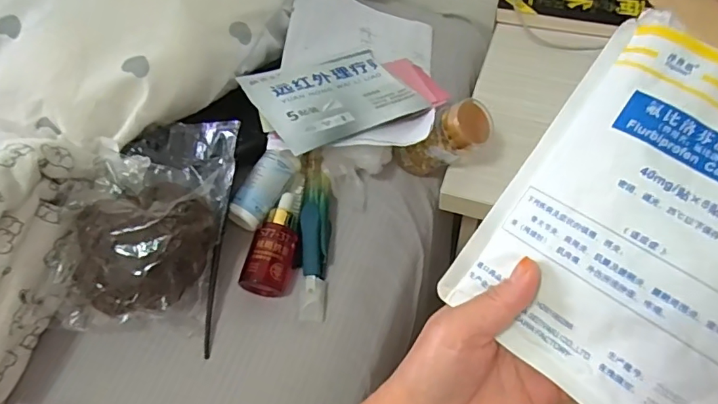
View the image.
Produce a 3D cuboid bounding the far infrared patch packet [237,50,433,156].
[{"bbox_3d":[-0.023,-0.099,0.464,0.139,0.005,0.123,-19,50,-22],"label":"far infrared patch packet"}]

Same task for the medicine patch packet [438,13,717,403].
[{"bbox_3d":[0.147,0.012,0.251,0.143,0.015,0.183,35,94,25],"label":"medicine patch packet"}]

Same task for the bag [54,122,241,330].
[{"bbox_3d":[-0.170,0.015,0.412,0.117,0.080,0.172,7,56,9],"label":"bag"}]

